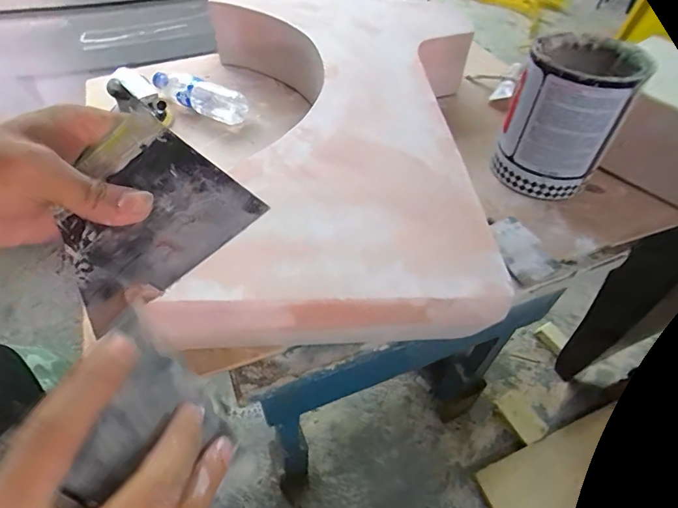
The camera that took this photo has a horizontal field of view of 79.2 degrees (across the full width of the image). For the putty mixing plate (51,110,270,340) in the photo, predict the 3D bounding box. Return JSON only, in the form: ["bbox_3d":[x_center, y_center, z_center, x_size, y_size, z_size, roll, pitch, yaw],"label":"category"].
[{"bbox_3d":[-0.117,-0.026,0.241,0.108,0.008,0.095,-40,81,-9],"label":"putty mixing plate"}]

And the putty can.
[{"bbox_3d":[0.359,-0.224,0.669,0.154,0.204,0.173,23,52,18],"label":"putty can"}]

